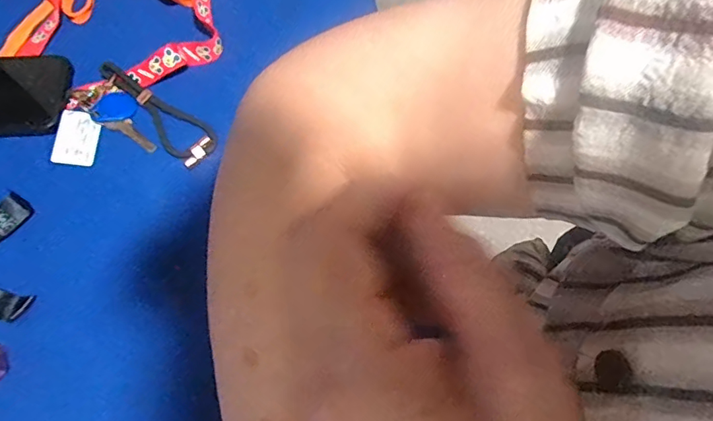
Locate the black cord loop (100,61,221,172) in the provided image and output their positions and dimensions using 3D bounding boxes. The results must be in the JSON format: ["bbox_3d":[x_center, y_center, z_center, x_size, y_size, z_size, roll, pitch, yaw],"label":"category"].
[{"bbox_3d":[-0.169,-0.088,0.407,0.129,0.012,0.038,42,71,16],"label":"black cord loop"}]

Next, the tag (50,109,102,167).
[{"bbox_3d":[-0.232,-0.061,0.397,0.032,0.004,0.048,9,70,-16],"label":"tag"}]

